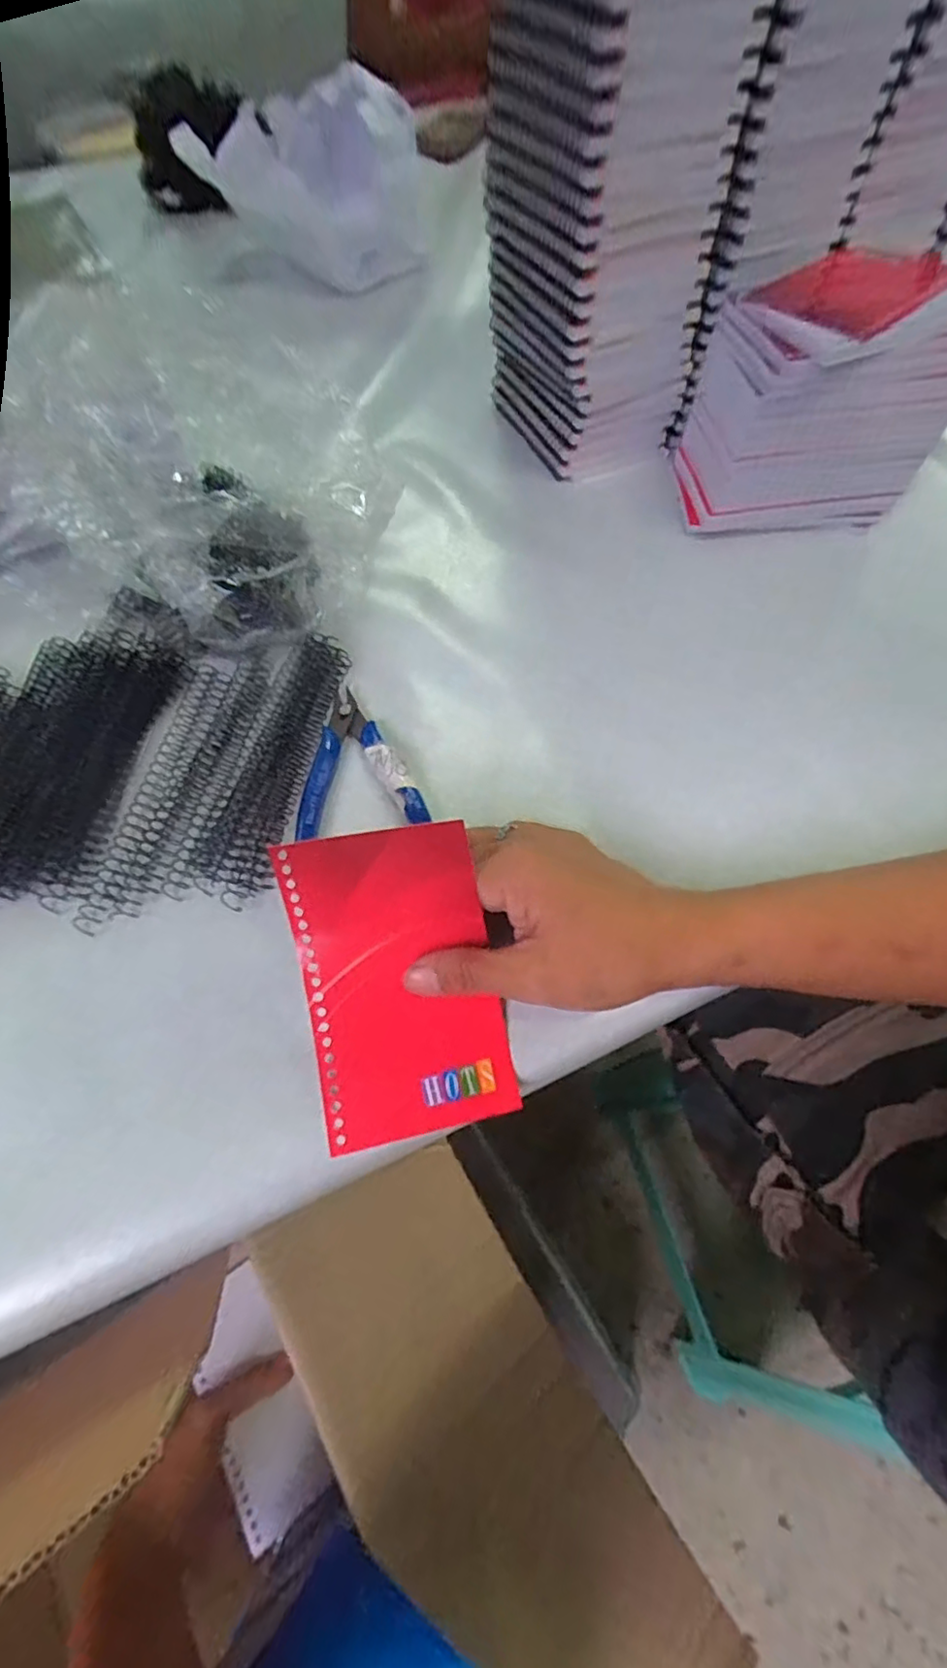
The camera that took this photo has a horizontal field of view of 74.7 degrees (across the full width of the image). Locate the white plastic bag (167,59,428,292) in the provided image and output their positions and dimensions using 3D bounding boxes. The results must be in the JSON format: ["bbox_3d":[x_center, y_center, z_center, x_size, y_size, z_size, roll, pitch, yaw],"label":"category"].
[{"bbox_3d":[-0.170,-0.654,0.619,0.157,0.120,0.235,-31,65,-16],"label":"white plastic bag"}]

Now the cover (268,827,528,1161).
[{"bbox_3d":[-0.031,0.060,0.255,0.076,0.021,0.122,-11,94,-1],"label":"cover"}]

